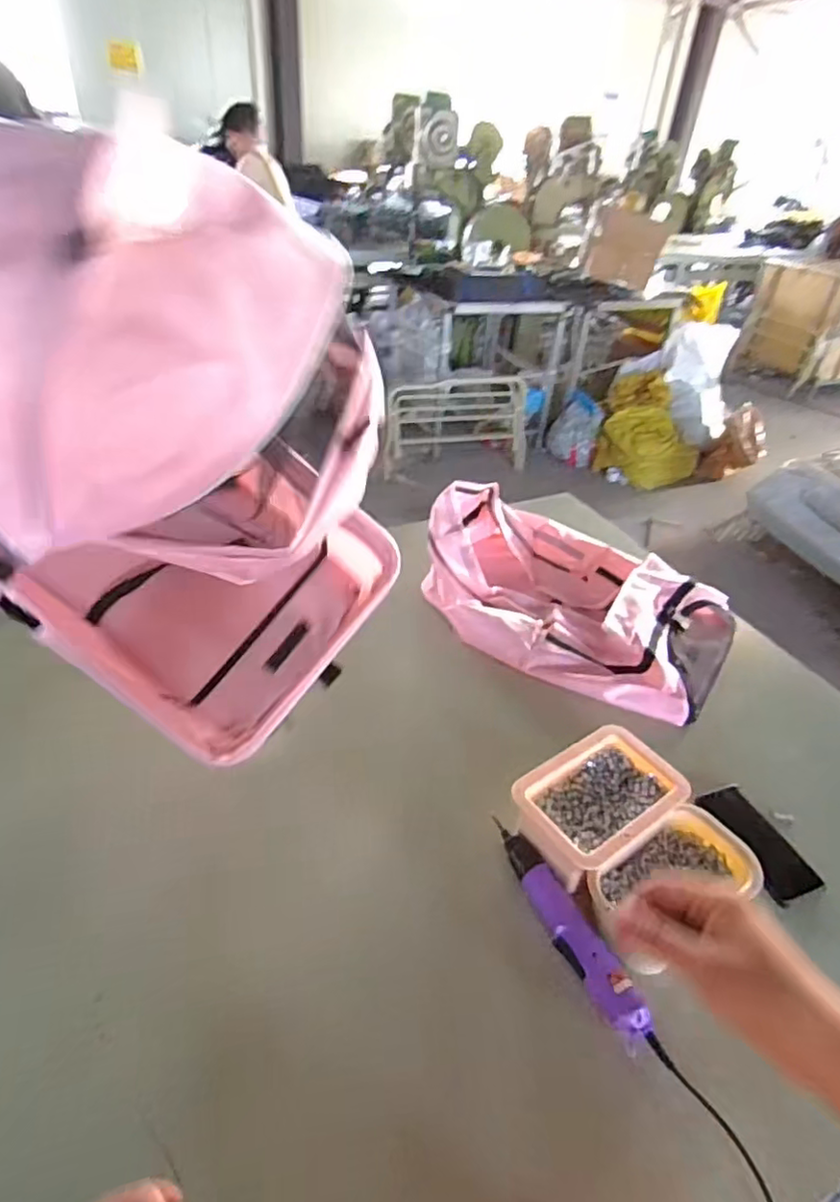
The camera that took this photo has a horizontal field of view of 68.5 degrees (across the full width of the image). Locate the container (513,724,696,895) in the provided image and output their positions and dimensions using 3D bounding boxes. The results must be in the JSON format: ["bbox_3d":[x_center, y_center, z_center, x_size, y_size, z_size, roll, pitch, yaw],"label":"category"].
[{"bbox_3d":[0.225,0.256,0.791,0.212,0.065,0.142,-20,44,-29],"label":"container"}]

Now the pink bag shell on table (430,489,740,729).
[{"bbox_3d":[0.283,-0.029,1.148,0.565,0.163,0.378,25,41,23],"label":"pink bag shell on table"}]

